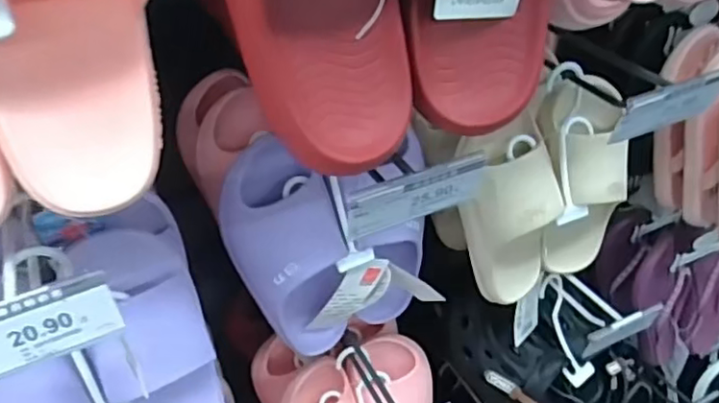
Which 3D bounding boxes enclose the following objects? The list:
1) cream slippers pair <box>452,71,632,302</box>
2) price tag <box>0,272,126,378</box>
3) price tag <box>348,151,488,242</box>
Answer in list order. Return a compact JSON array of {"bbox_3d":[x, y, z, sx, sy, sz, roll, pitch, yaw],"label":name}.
[{"bbox_3d":[0.194,-0.008,0.670,0.173,0.236,0.086,-15,42,-14],"label":"cream slippers pair"},{"bbox_3d":[-0.185,0.072,0.341,0.099,0.042,0.004,-20,26,-18],"label":"price tag"},{"bbox_3d":[0.039,-0.004,0.422,0.102,0.043,0.009,-19,50,-16],"label":"price tag"}]

